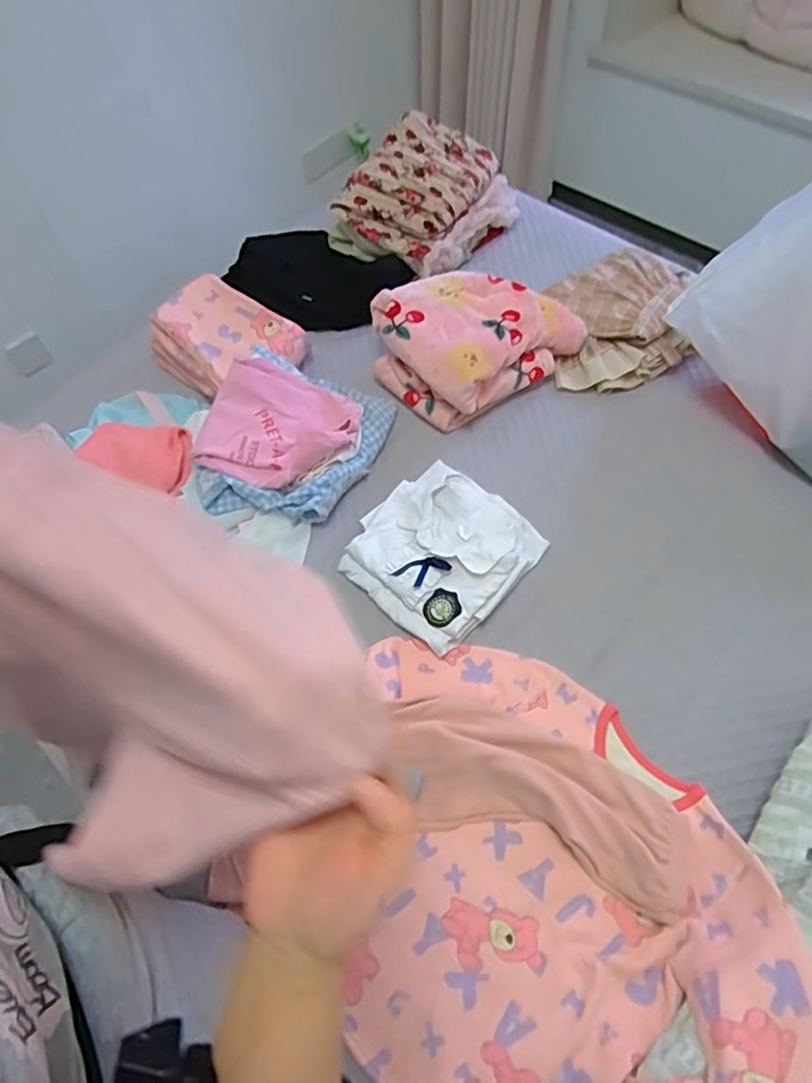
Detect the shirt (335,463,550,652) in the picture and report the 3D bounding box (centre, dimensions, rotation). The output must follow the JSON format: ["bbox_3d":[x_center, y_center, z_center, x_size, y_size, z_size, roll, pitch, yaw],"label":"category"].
[{"bbox_3d":[0.054,0.007,0.926,0.246,0.041,0.260,38,70,20],"label":"shirt"}]

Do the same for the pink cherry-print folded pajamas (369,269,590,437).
[{"bbox_3d":[0.117,-0.370,1.075,0.334,0.123,0.252,-32,65,-14],"label":"pink cherry-print folded pajamas"}]

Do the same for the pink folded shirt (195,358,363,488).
[{"bbox_3d":[-0.206,-0.190,0.973,0.233,0.068,0.204,16,64,11],"label":"pink folded shirt"}]

